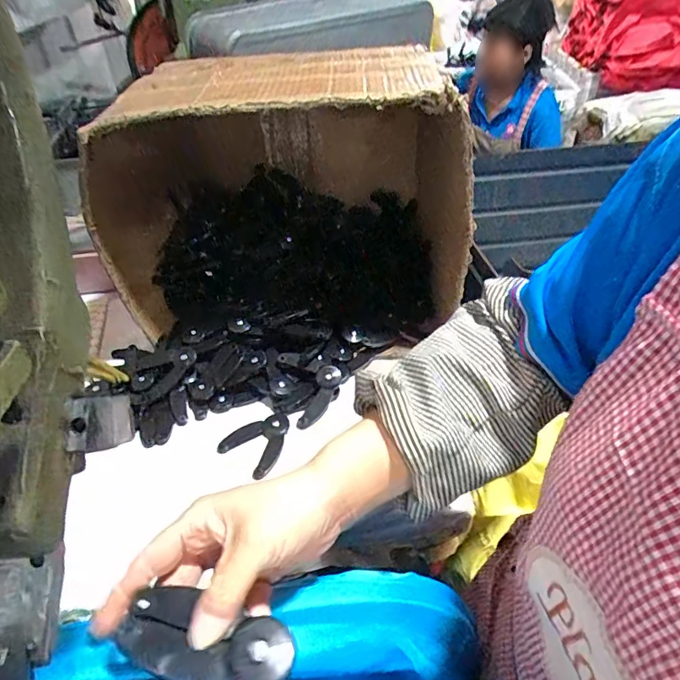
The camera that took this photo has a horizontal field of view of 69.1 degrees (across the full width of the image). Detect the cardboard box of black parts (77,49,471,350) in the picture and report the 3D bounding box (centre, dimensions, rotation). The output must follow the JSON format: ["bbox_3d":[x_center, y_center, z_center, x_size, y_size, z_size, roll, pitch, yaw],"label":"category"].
[{"bbox_3d":[-0.091,-0.223,0.727,0.442,0.315,0.350,-1,40,2],"label":"cardboard box of black parts"}]

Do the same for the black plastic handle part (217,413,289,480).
[{"bbox_3d":[-0.100,0.127,0.628,0.069,0.020,0.084,24,47,28],"label":"black plastic handle part"}]

